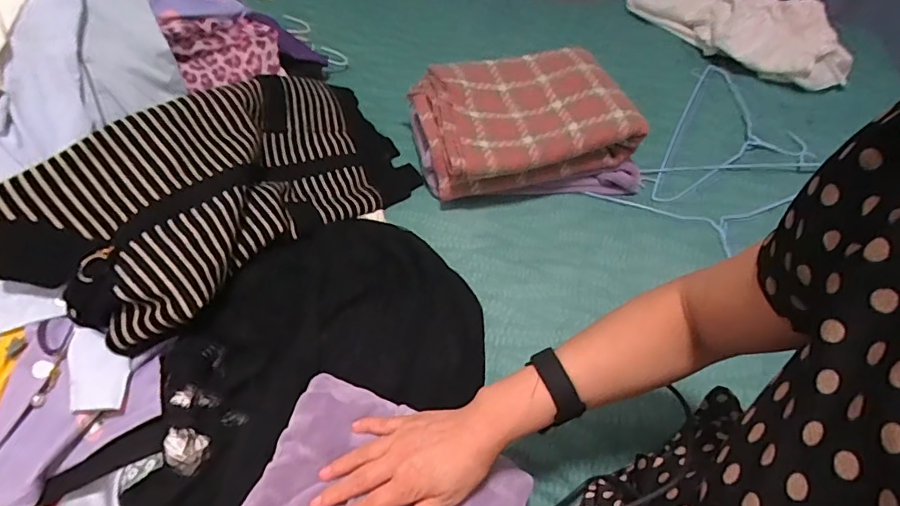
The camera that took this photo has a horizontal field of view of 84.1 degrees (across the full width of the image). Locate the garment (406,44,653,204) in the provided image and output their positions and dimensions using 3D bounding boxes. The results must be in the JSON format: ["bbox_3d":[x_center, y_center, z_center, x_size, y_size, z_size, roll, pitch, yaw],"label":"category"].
[{"bbox_3d":[0.113,-0.213,0.821,0.310,0.118,0.232,-12,51,-8],"label":"garment"}]

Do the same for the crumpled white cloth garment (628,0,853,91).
[{"bbox_3d":[0.592,-0.497,1.044,0.135,0.091,0.475,-25,54,-18],"label":"crumpled white cloth garment"}]

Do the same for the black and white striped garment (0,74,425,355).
[{"bbox_3d":[-0.271,-0.110,0.700,0.245,0.162,0.558,27,42,22],"label":"black and white striped garment"}]

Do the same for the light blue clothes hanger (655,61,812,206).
[{"bbox_3d":[0.511,-0.209,0.877,0.204,0.014,0.451,22,53,20],"label":"light blue clothes hanger"}]

